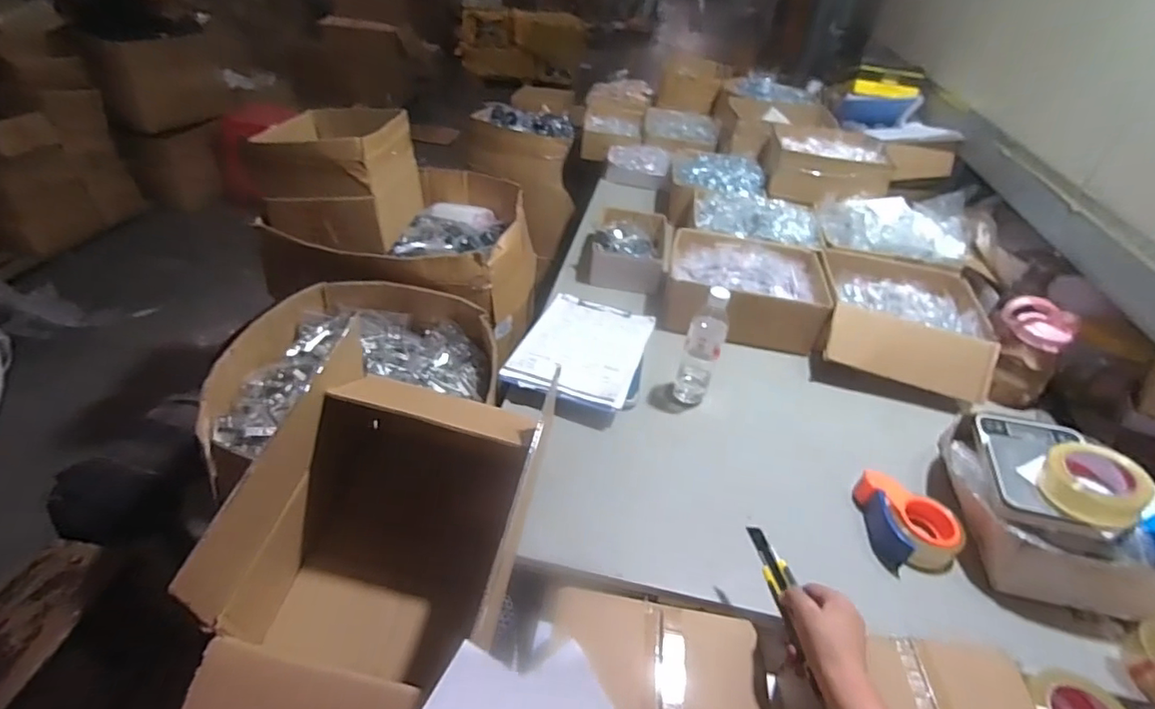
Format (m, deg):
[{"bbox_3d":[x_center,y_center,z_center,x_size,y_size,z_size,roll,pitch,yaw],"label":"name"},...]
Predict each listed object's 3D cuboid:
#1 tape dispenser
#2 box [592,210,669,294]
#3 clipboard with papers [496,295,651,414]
[{"bbox_3d":[0.498,0.250,0.826,0.117,0.055,0.140,5,39,-2],"label":"tape dispenser"},{"bbox_3d":[0.133,-0.265,1.357,0.183,0.086,0.267,11,39,5],"label":"box"},{"bbox_3d":[0.014,-0.018,1.049,0.221,0.023,0.301,16,40,11],"label":"clipboard with papers"}]

